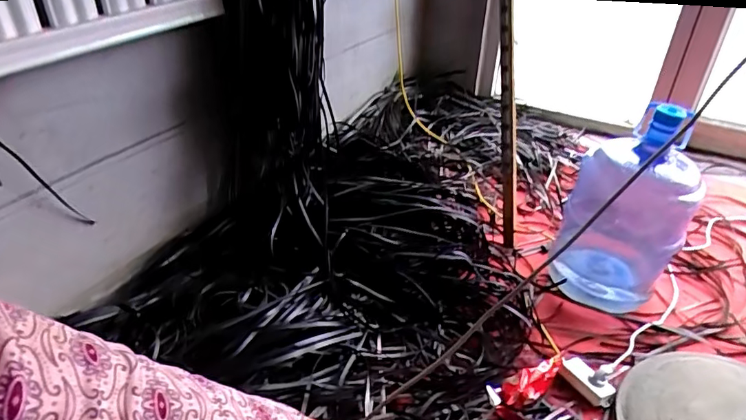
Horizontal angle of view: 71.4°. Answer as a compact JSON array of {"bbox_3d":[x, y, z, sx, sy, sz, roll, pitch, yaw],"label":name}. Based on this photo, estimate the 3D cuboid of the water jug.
[{"bbox_3d":[0.599,-0.013,1.228,0.252,0.430,0.243,18,36,20],"label":"water jug"}]

